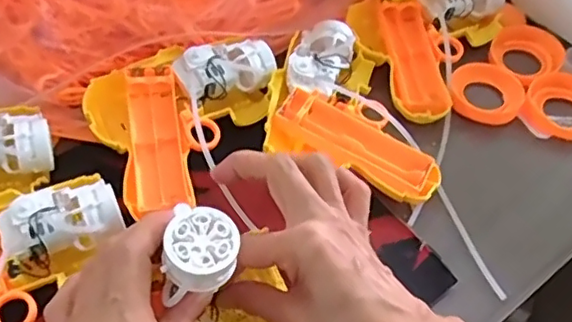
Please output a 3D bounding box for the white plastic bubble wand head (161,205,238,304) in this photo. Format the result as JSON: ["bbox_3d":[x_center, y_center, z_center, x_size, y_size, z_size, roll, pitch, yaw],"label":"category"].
[{"bbox_3d":[-0.040,0.045,0.284,0.033,0.025,0.038,5,52,1],"label":"white plastic bubble wand head"}]

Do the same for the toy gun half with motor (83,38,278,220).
[{"bbox_3d":[-0.064,-0.033,0.411,0.140,0.034,0.112,-31,60,-23],"label":"toy gun half with motor"}]

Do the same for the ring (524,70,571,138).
[{"bbox_3d":[0.214,-0.043,0.456,0.058,0.015,0.056,1,52,-2],"label":"ring"}]

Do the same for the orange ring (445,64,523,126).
[{"bbox_3d":[0.157,-0.054,0.465,0.056,0.017,0.053,1,52,-2],"label":"orange ring"}]

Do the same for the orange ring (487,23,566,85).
[{"bbox_3d":[0.196,-0.088,0.492,0.058,0.019,0.054,1,52,-2],"label":"orange ring"}]

